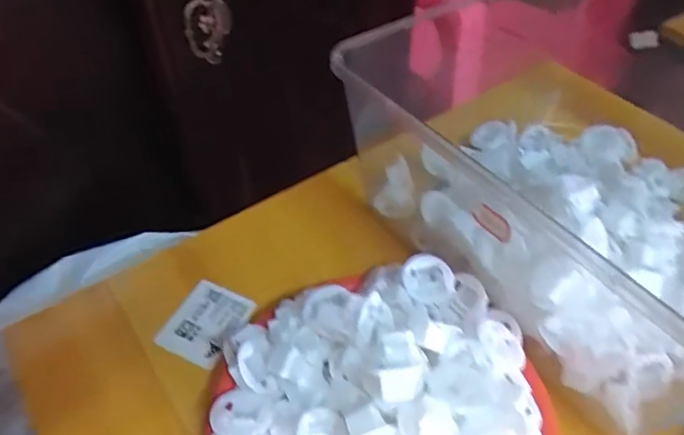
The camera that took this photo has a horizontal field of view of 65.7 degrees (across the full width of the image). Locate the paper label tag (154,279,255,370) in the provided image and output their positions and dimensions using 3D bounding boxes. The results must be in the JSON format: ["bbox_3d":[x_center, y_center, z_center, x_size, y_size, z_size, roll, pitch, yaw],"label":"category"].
[{"bbox_3d":[-0.097,0.075,0.380,0.048,0.006,0.058,23,52,18],"label":"paper label tag"}]

